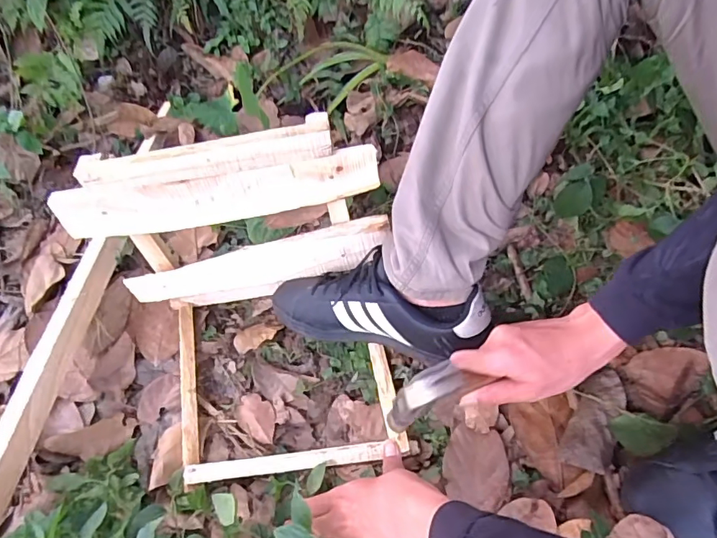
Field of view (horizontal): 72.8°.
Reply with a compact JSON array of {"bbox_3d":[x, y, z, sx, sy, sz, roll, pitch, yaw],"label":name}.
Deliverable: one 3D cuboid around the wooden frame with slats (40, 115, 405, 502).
[{"bbox_3d":[-0.135,0.045,0.516,0.336,0.259,0.262,-6,52,0],"label":"wooden frame with slats"}]

